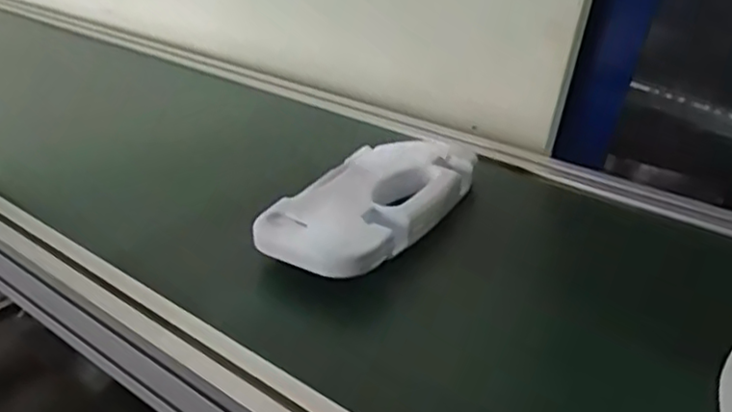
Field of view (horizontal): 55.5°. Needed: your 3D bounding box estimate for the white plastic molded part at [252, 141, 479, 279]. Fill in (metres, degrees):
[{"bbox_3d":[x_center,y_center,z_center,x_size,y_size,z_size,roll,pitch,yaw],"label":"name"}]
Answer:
[{"bbox_3d":[0.013,-0.014,0.684,0.122,0.034,0.278,22,34,23],"label":"white plastic molded part"}]

